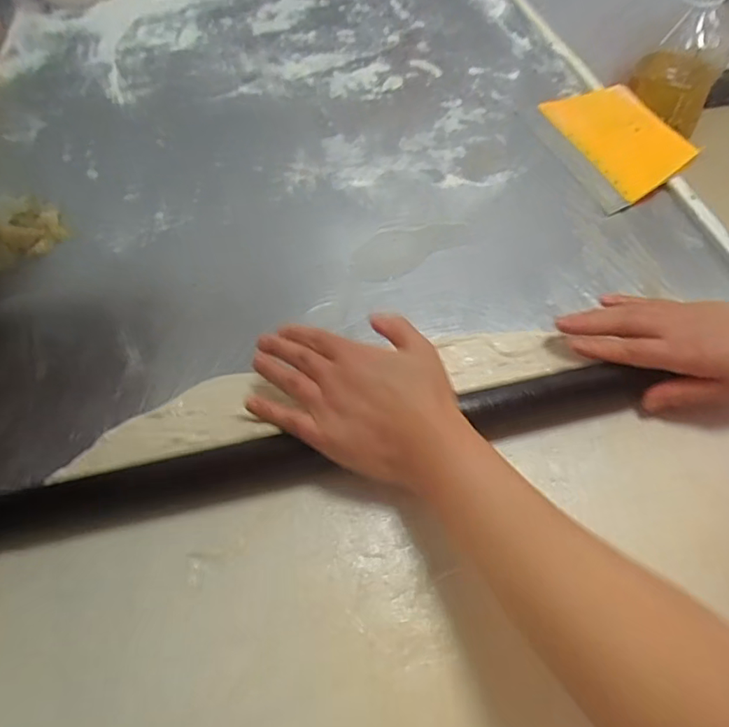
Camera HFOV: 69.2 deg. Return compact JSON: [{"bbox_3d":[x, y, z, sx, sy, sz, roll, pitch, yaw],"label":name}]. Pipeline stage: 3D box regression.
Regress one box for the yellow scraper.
[{"bbox_3d":[0.287,-0.263,0.599,0.092,0.009,0.176,-27,60,4],"label":"yellow scraper"}]

